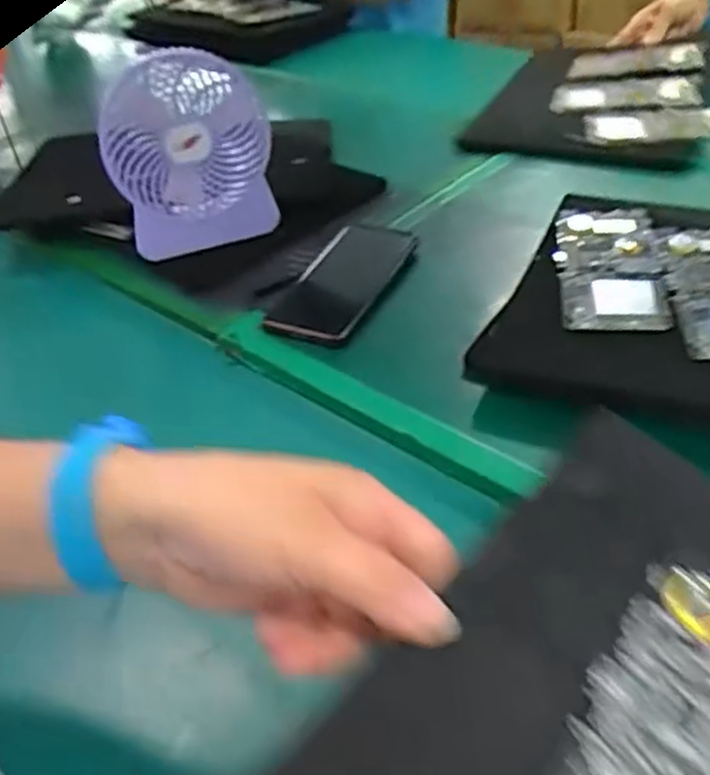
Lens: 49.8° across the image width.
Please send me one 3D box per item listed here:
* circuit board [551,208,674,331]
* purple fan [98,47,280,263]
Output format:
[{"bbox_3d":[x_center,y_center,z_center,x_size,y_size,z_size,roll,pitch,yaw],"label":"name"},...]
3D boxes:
[{"bbox_3d":[0.194,-0.098,0.588,0.075,0.015,0.148,0,39,9],"label":"circuit board"},{"bbox_3d":[-0.142,-0.200,0.665,0.134,0.154,0.072,-15,39,-9],"label":"purple fan"}]

